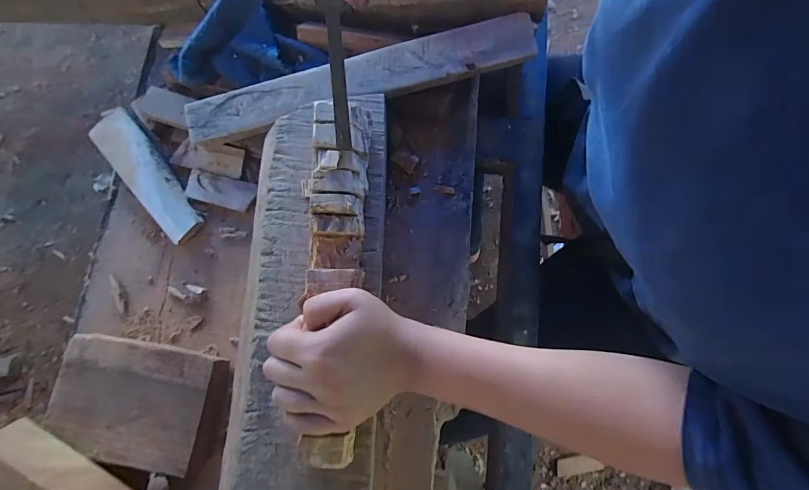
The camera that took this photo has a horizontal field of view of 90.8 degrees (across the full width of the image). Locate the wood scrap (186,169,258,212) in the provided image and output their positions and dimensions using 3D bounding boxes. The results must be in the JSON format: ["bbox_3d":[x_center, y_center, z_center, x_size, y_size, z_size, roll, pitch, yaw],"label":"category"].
[{"bbox_3d":[-0.210,-0.063,0.455,0.078,0.005,0.033,14,78,6],"label":"wood scrap"}]

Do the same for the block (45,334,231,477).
[{"bbox_3d":[-0.259,0.153,0.396,0.154,0.041,0.106,11,78,4],"label":"block"}]

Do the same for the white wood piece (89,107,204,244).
[{"bbox_3d":[-0.295,-0.080,0.456,0.052,0.019,0.178,-40,78,-6],"label":"white wood piece"}]

